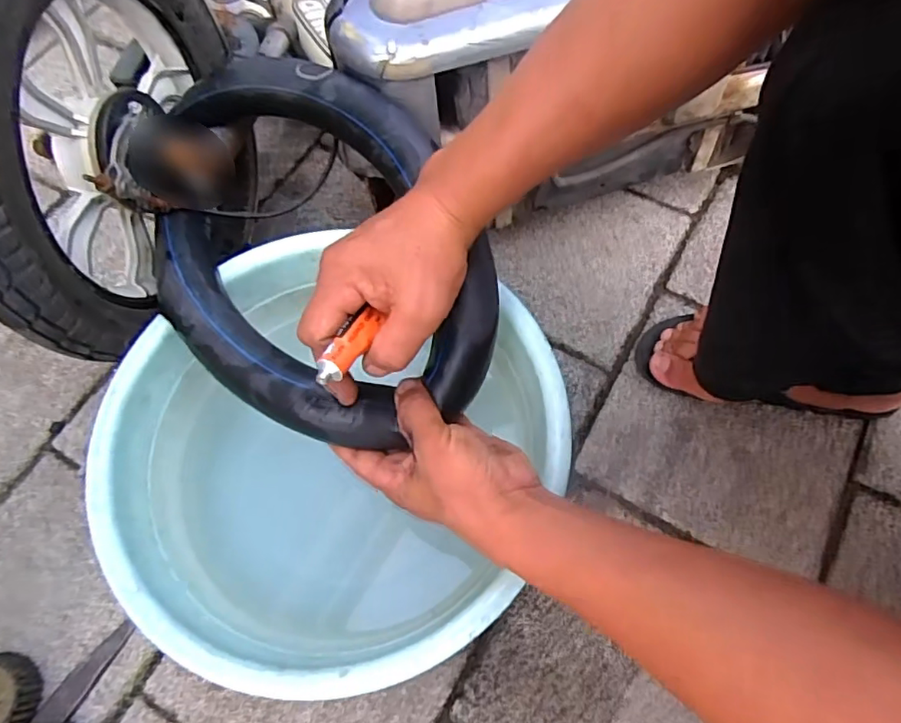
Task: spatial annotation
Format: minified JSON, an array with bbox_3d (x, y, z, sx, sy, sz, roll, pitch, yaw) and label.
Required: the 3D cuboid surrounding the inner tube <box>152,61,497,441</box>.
[{"bbox_3d":[-0.110,-0.099,0.466,0.318,0.050,0.306,10,82,13],"label":"inner tube"}]

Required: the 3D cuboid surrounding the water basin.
[{"bbox_3d":[-0.100,0.085,0.499,0.355,0.178,0.343,-1,64,2],"label":"water basin"}]

